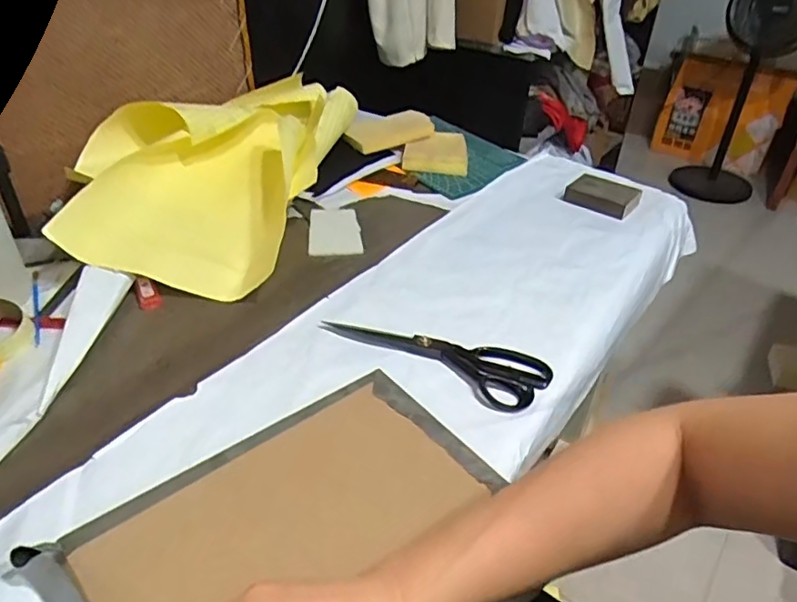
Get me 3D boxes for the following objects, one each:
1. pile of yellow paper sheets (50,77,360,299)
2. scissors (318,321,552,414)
[{"bbox_3d":[-0.262,-0.210,0.869,0.317,0.125,0.516,5,37,3],"label":"pile of yellow paper sheets"},{"bbox_3d":[0.035,0.054,0.628,0.245,0.009,0.080,17,39,17],"label":"scissors"}]

